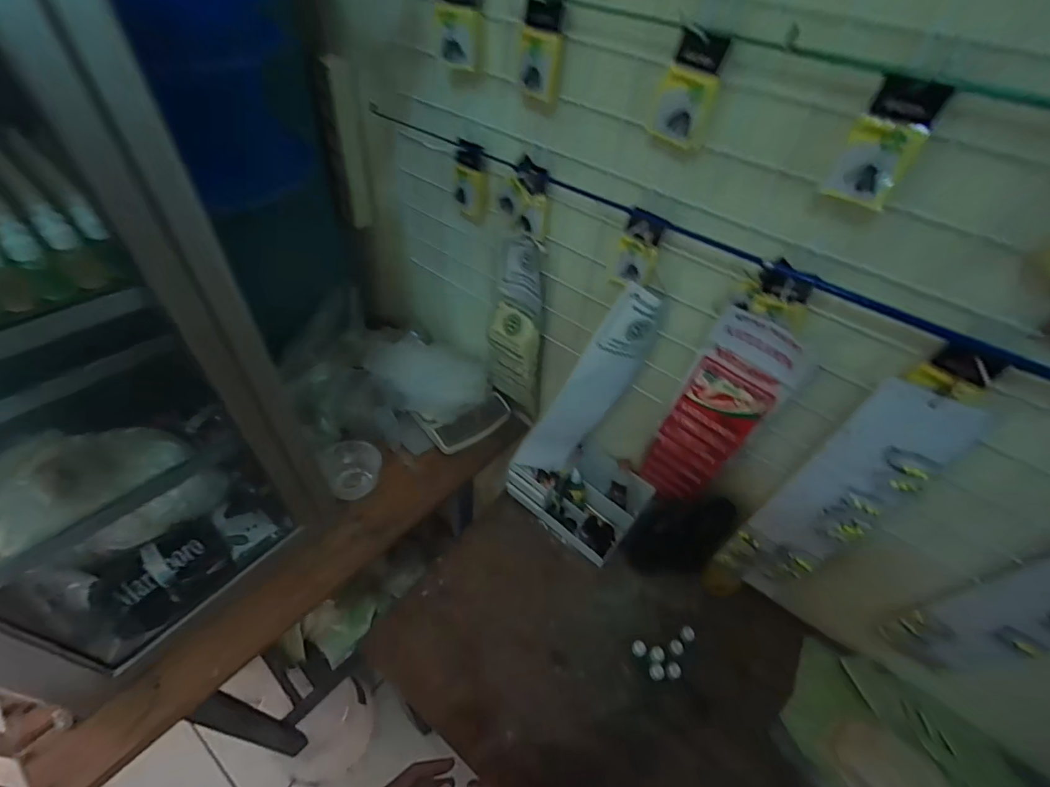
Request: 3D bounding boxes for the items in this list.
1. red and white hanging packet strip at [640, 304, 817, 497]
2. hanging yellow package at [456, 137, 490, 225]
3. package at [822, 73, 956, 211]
[{"bbox_3d":[0.261,0.049,0.654,0.034,0.374,0.111,-28,56,-29],"label":"red and white hanging packet strip"},{"bbox_3d":[-0.077,-0.312,0.686,0.058,0.109,0.016,17,40,24],"label":"hanging yellow package"},{"bbox_3d":[0.293,-0.204,0.376,0.050,0.088,0.017,33,52,22],"label":"package"}]

